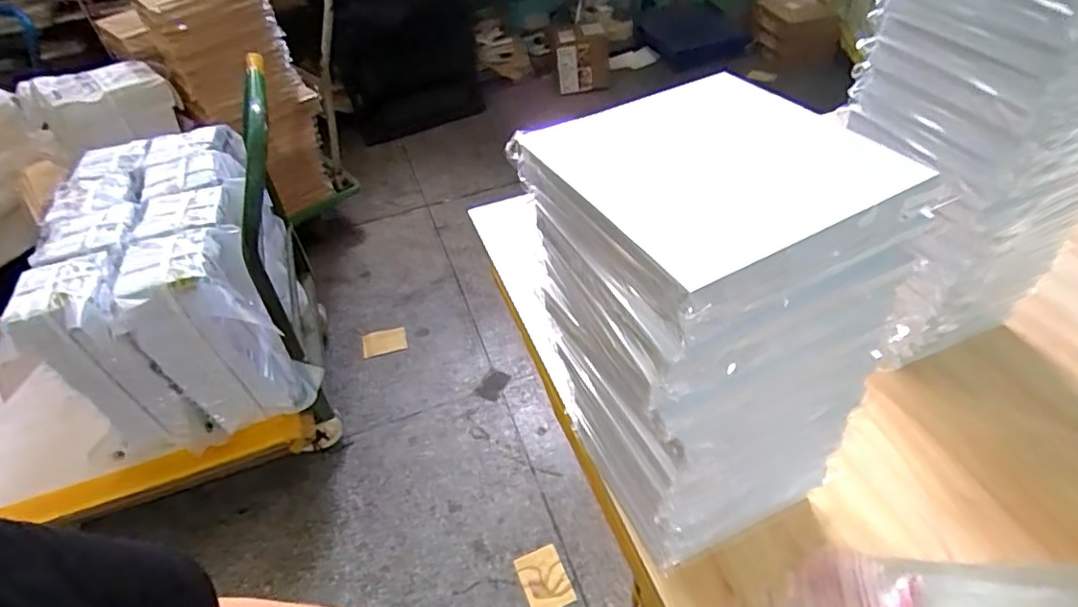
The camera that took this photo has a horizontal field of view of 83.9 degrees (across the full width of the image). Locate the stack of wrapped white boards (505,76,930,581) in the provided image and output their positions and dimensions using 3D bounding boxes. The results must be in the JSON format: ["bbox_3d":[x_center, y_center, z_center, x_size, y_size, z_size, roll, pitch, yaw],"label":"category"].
[{"bbox_3d":[0.104,0.028,0.409,0.155,0.292,0.160,-21,45,-15],"label":"stack of wrapped white boards"}]

